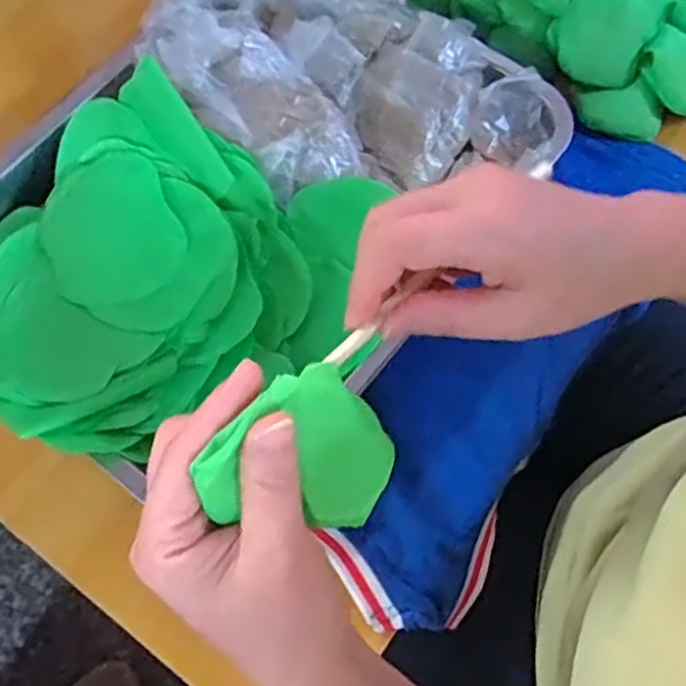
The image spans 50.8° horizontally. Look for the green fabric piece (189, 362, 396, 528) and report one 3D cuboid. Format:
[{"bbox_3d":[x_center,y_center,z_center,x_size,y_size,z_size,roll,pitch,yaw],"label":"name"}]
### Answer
[{"bbox_3d":[-0.014,0.042,0.258,0.053,0.043,0.061,42,75,13],"label":"green fabric piece"}]

